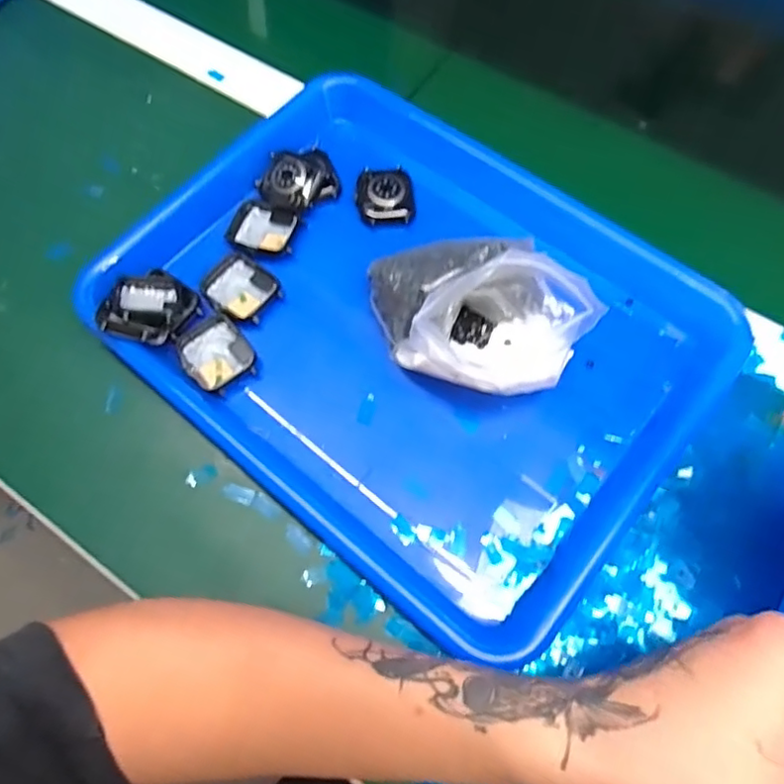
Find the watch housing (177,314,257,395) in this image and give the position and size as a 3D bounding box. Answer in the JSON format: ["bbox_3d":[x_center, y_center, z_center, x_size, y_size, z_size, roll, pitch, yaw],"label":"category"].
[{"bbox_3d":[-0.105,-0.022,0.359,0.037,0.011,0.045,-39,71,-13],"label":"watch housing"}]

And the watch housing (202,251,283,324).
[{"bbox_3d":[-0.093,-0.064,0.375,0.043,0.009,0.039,38,73,16],"label":"watch housing"}]

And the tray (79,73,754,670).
[{"bbox_3d":[0.011,-0.045,0.354,0.327,0.039,0.250,38,73,17],"label":"tray"}]

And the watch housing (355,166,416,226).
[{"bbox_3d":[-0.004,-0.131,0.401,0.037,0.010,0.041,-7,67,0],"label":"watch housing"}]

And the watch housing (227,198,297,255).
[{"bbox_3d":[-0.084,-0.105,0.393,0.043,0.007,0.039,17,69,9],"label":"watch housing"}]

